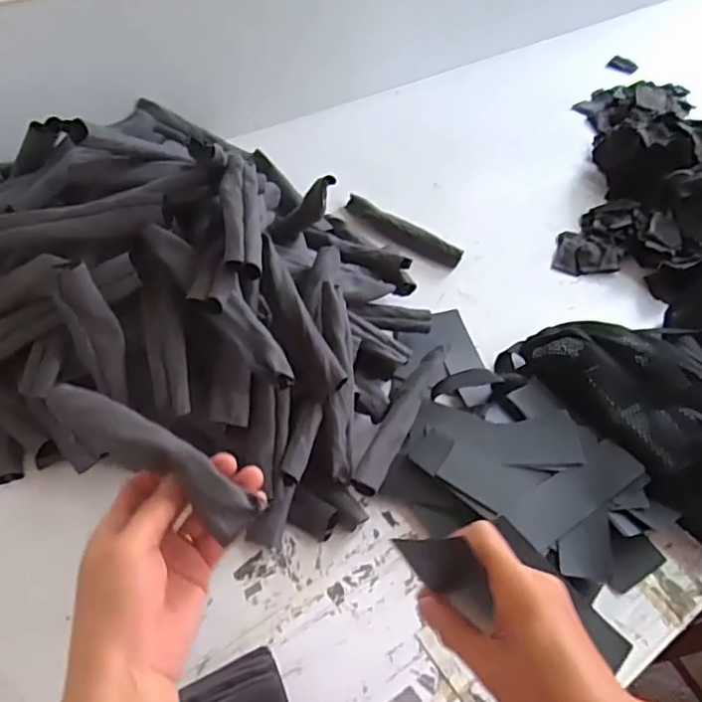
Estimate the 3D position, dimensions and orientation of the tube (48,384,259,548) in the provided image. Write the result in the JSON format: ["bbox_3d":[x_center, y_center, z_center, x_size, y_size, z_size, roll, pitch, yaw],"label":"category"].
[{"bbox_3d":[-0.137,0.062,0.390,0.175,0.026,0.031,25,54,23],"label":"tube"}]

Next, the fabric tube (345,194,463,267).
[{"bbox_3d":[0.066,-0.167,0.812,0.177,0.030,0.035,33,56,19],"label":"fabric tube"}]

